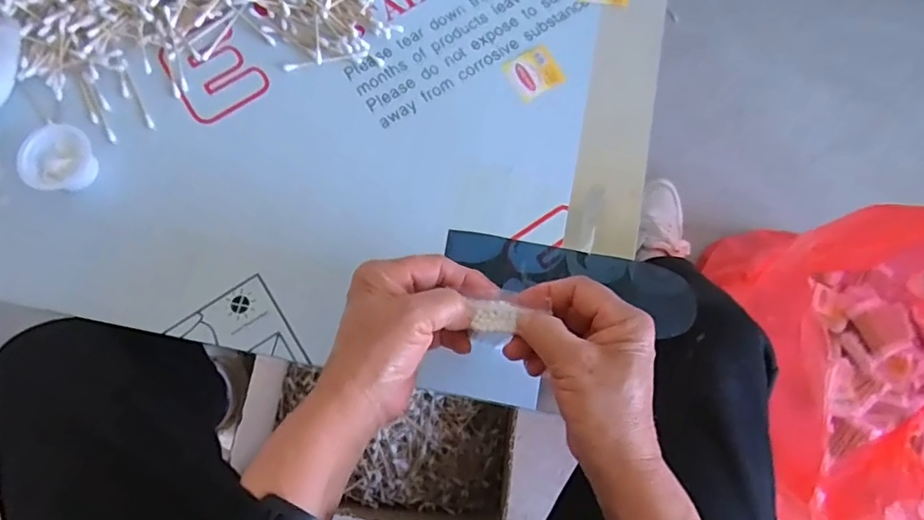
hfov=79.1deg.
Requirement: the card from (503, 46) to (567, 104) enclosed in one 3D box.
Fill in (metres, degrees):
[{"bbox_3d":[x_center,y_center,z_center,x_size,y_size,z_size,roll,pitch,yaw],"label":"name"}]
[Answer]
[{"bbox_3d":[0.061,-0.160,0.478,0.043,0.004,0.039,-30,76,-7],"label":"card"}]

